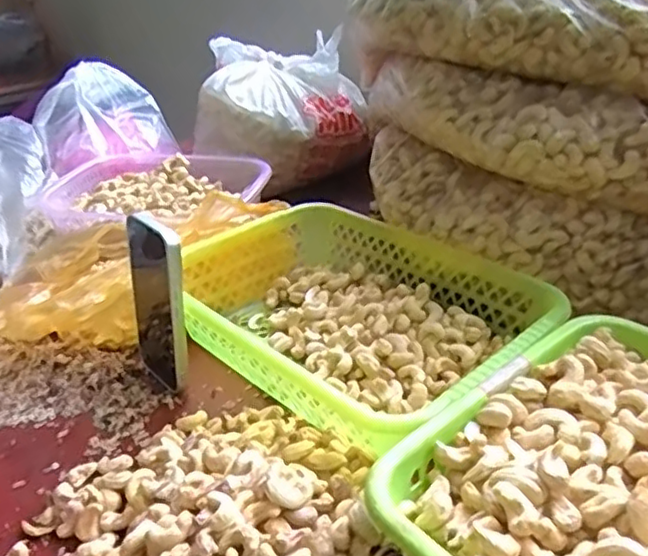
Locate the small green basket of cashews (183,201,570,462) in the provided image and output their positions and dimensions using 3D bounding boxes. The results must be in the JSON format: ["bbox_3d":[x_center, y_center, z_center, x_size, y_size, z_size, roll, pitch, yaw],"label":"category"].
[{"bbox_3d":[0.023,0.032,0.582,0.231,0.075,0.328,-26,37,-35],"label":"small green basket of cashews"}]

